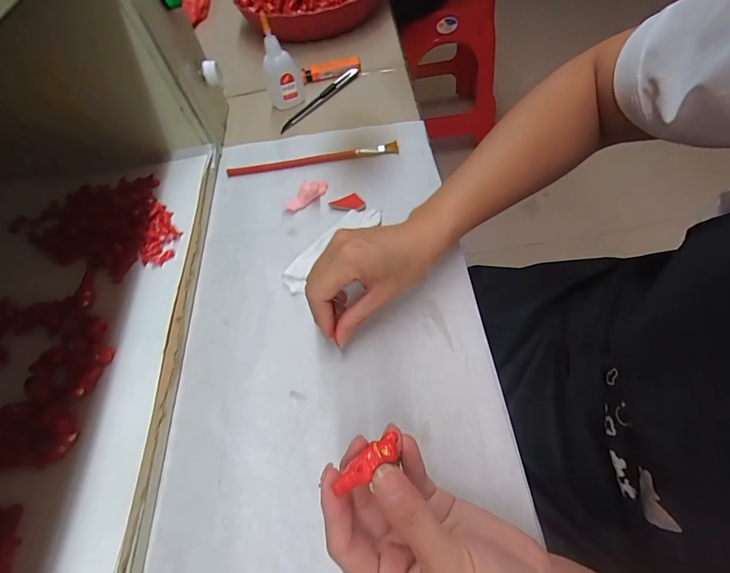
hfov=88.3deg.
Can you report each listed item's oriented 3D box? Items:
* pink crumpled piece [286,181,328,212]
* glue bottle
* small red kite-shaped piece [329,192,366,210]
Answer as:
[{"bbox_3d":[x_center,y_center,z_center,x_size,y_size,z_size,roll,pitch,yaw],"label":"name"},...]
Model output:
[{"bbox_3d":[-0.060,-0.097,0.392,0.049,0.020,0.016,-35,59,-11],"label":"pink crumpled piece"},{"bbox_3d":[-0.102,-0.266,0.454,0.041,0.099,0.022,-9,58,5],"label":"glue bottle"},{"bbox_3d":[-0.016,-0.087,0.384,0.036,0.009,0.018,21,61,16],"label":"small red kite-shaped piece"}]

